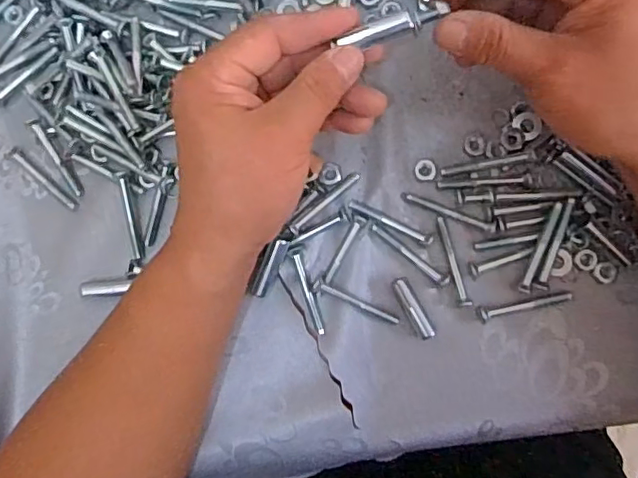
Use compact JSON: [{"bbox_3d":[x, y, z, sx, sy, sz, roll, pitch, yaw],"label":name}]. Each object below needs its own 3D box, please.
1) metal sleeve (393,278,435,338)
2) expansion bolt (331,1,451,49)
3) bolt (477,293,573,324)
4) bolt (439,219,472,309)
[{"bbox_3d":[0.058,0.042,0.355,0.009,0.008,0.040,-28,86,2],"label":"metal sleeve"},{"bbox_3d":[0.037,-0.105,0.290,0.052,0.008,0.011,-13,87,12],"label":"expansion bolt"},{"bbox_3d":[0.123,0.039,0.349,0.057,0.007,0.009,-13,87,3],"label":"bolt"},{"bbox_3d":[0.081,0.014,0.353,0.008,0.005,0.055,-14,87,3],"label":"bolt"}]

